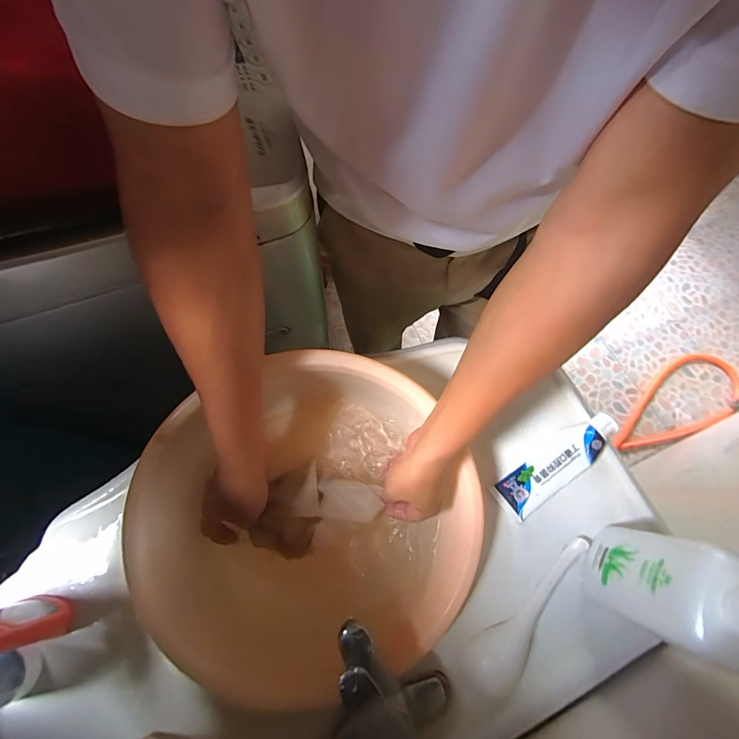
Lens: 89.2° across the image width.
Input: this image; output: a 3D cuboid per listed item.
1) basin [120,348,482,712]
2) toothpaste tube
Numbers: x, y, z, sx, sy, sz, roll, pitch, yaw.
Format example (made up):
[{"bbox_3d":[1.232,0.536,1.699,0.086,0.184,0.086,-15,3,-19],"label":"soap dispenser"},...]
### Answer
[{"bbox_3d":[-0.061,0.166,0.404,0.364,0.114,0.335,0,72,-1],"label":"basin"},{"bbox_3d":[0.237,0.118,0.467,0.169,0.030,0.052,-34,76,-11],"label":"toothpaste tube"}]

